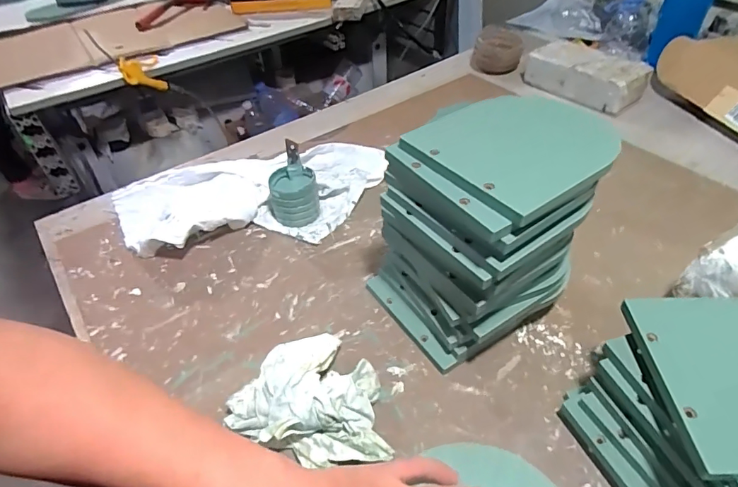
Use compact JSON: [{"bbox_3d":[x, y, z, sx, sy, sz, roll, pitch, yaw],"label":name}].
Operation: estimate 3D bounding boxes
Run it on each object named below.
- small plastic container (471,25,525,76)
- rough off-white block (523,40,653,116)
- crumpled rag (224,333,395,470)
[{"bbox_3d":[0.277,-0.419,0.998,0.102,0.066,0.084,8,46,12],"label":"small plastic container"},{"bbox_3d":[0.412,-0.326,0.886,0.100,0.059,0.209,-29,50,-24],"label":"rough off-white block"},{"bbox_3d":[-0.048,0.142,0.439,0.154,0.051,0.136,11,46,14],"label":"crumpled rag"}]

